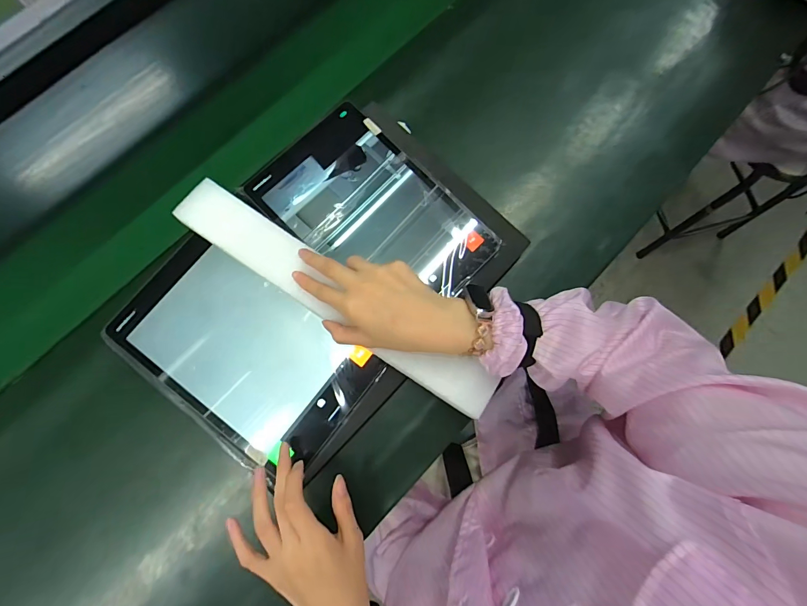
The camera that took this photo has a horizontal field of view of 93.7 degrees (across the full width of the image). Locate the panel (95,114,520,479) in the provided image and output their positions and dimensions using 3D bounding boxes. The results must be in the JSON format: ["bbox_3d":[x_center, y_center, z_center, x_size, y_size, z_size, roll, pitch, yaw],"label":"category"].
[{"bbox_3d":[-0.090,-0.026,0.435,0.282,0.033,0.406,42,80,9],"label":"panel"}]

